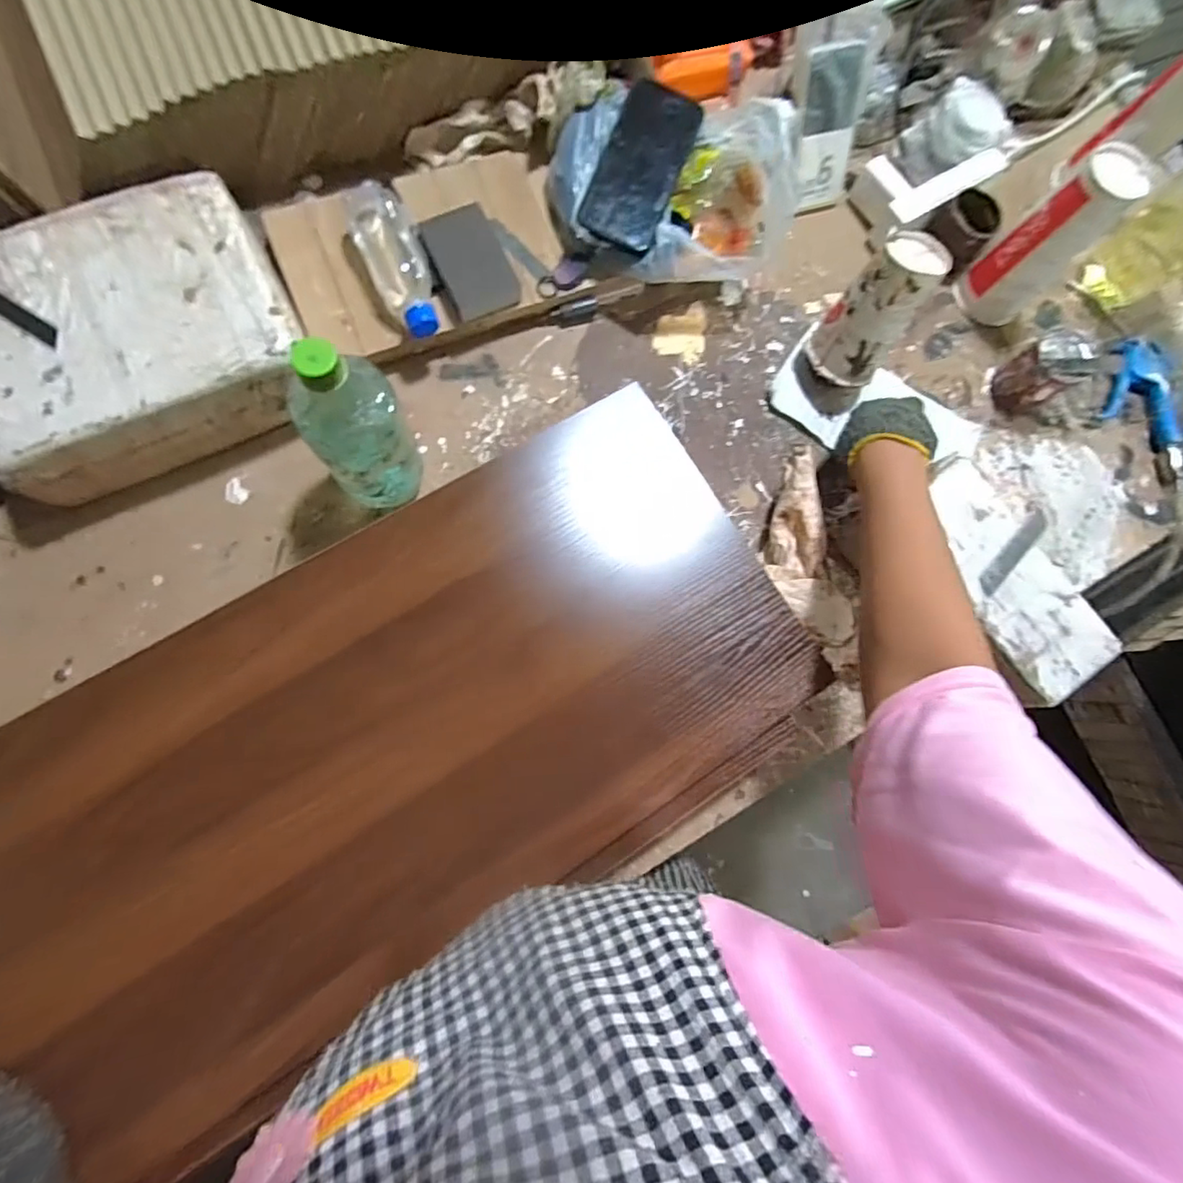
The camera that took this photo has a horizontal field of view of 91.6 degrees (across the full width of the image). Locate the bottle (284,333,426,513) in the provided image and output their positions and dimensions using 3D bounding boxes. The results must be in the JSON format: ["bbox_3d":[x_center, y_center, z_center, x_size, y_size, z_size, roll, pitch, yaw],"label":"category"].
[{"bbox_3d":[-0.186,-0.123,0.473,0.074,0.201,0.068,1,82,-8],"label":"bottle"}]

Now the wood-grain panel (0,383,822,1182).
[{"bbox_3d":[-0.175,0.135,0.449,0.715,0.023,0.327,-31,89,-8],"label":"wood-grain panel"}]

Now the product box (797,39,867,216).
[{"bbox_3d":[0.259,-0.504,0.634,0.064,0.145,0.018,-21,48,-7],"label":"product box"}]

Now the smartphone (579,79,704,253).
[{"bbox_3d":[0.051,-0.423,0.572,0.078,0.011,0.163,22,88,-9],"label":"smartphone"}]

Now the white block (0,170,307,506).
[{"bbox_3d":[-0.400,-0.218,0.511,0.256,0.099,0.200,-26,87,-11],"label":"white block"}]

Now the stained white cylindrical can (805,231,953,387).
[{"bbox_3d":[0.278,-0.273,0.568,0.069,0.135,0.060,30,47,-3],"label":"stained white cylindrical can"}]

